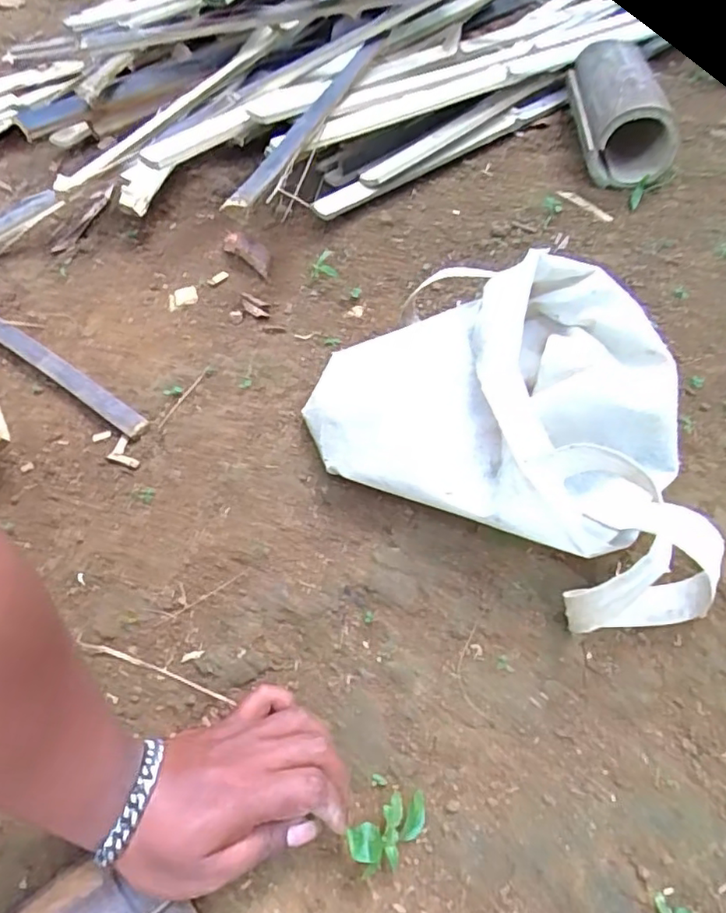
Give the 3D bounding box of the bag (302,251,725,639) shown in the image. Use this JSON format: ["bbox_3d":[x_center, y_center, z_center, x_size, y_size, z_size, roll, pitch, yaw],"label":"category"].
[{"bbox_3d":[0.126,-0.040,0.494,0.353,0.125,0.252,28,59,25],"label":"bag"}]

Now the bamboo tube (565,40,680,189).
[{"bbox_3d":[0.346,-0.501,0.835,0.102,0.113,0.322,2,51,6],"label":"bamboo tube"}]

